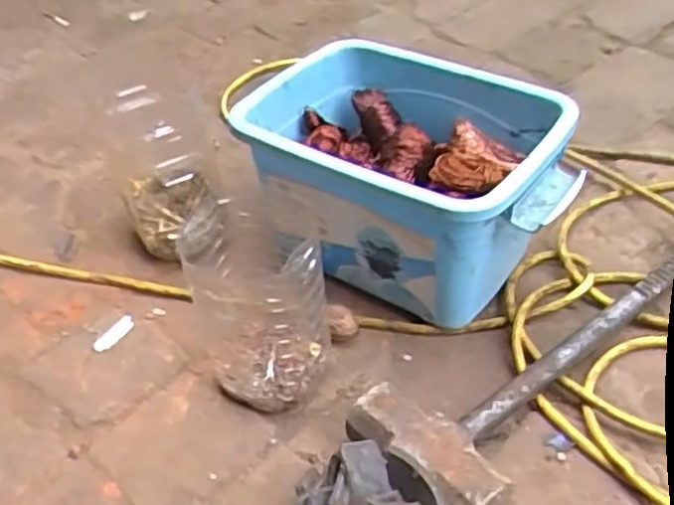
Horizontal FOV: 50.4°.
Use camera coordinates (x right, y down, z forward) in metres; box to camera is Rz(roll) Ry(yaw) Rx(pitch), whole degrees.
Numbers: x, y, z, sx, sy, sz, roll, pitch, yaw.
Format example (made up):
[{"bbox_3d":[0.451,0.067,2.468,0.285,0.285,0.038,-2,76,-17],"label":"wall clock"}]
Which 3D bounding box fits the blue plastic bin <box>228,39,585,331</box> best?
[{"bbox_3d":[0.058,-0.058,0.633,0.274,0.160,0.166,17,49,24],"label":"blue plastic bin"}]

